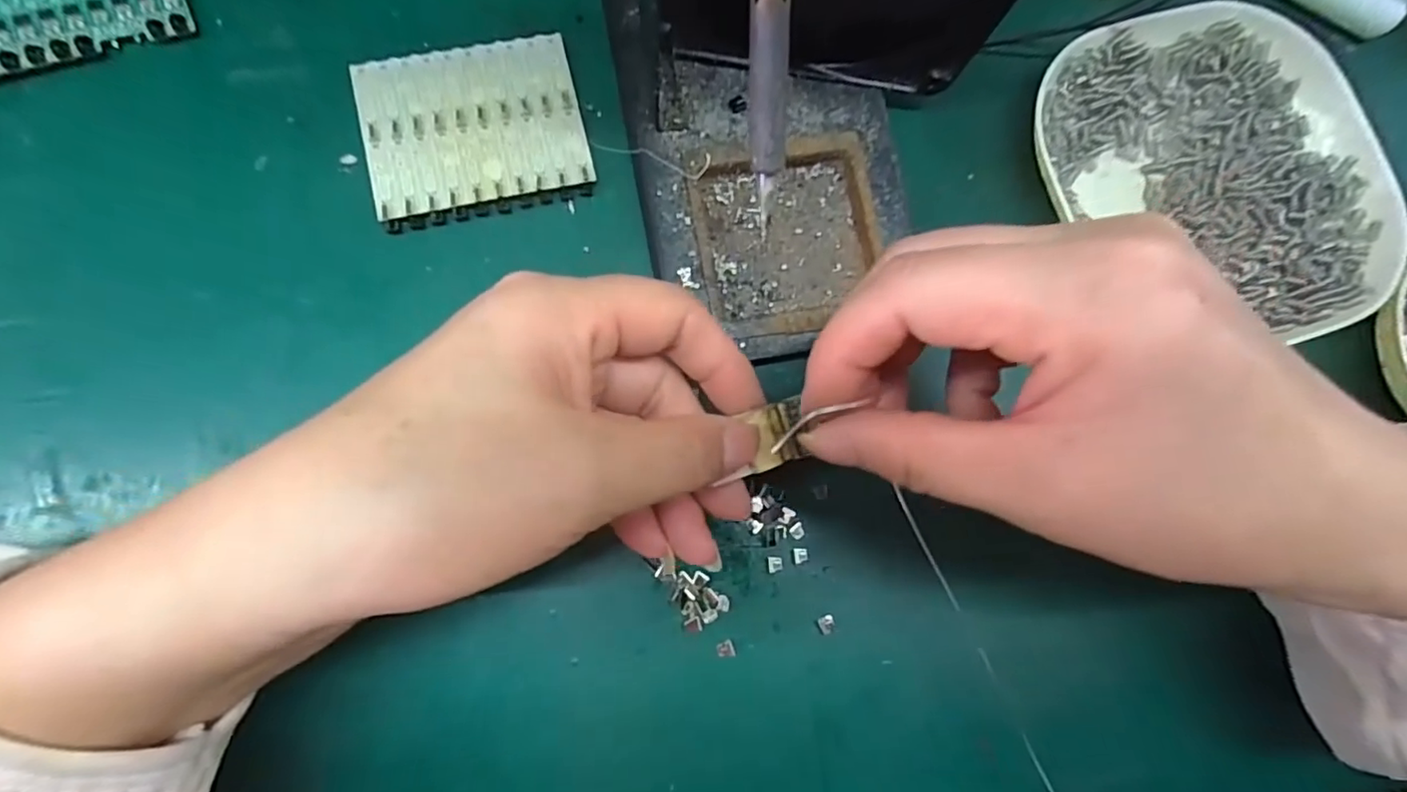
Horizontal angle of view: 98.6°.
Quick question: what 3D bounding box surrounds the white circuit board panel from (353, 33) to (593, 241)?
[{"bbox_3d":[-0.087,-0.102,0.230,0.079,0.006,0.067,-15,82,-5],"label":"white circuit board panel"}]

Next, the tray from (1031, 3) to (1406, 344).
[{"bbox_3d":[0.206,-0.090,0.246,0.139,0.016,0.137,-14,82,-5],"label":"tray"}]

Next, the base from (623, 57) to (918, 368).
[{"bbox_3d":[0.027,-0.077,0.233,0.100,0.012,0.116,-11,82,-5],"label":"base"}]

